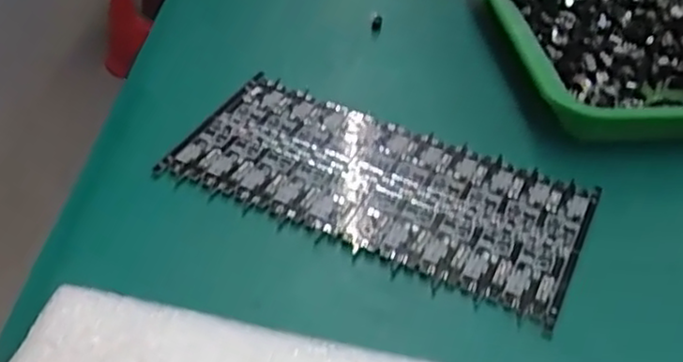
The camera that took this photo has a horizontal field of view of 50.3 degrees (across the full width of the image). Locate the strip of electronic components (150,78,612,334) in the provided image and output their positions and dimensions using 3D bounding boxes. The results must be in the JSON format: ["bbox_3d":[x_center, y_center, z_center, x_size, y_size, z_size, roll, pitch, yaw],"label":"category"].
[{"bbox_3d":[0.015,0.001,0.294,0.161,0.005,0.075,18,43,14],"label":"strip of electronic components"}]

